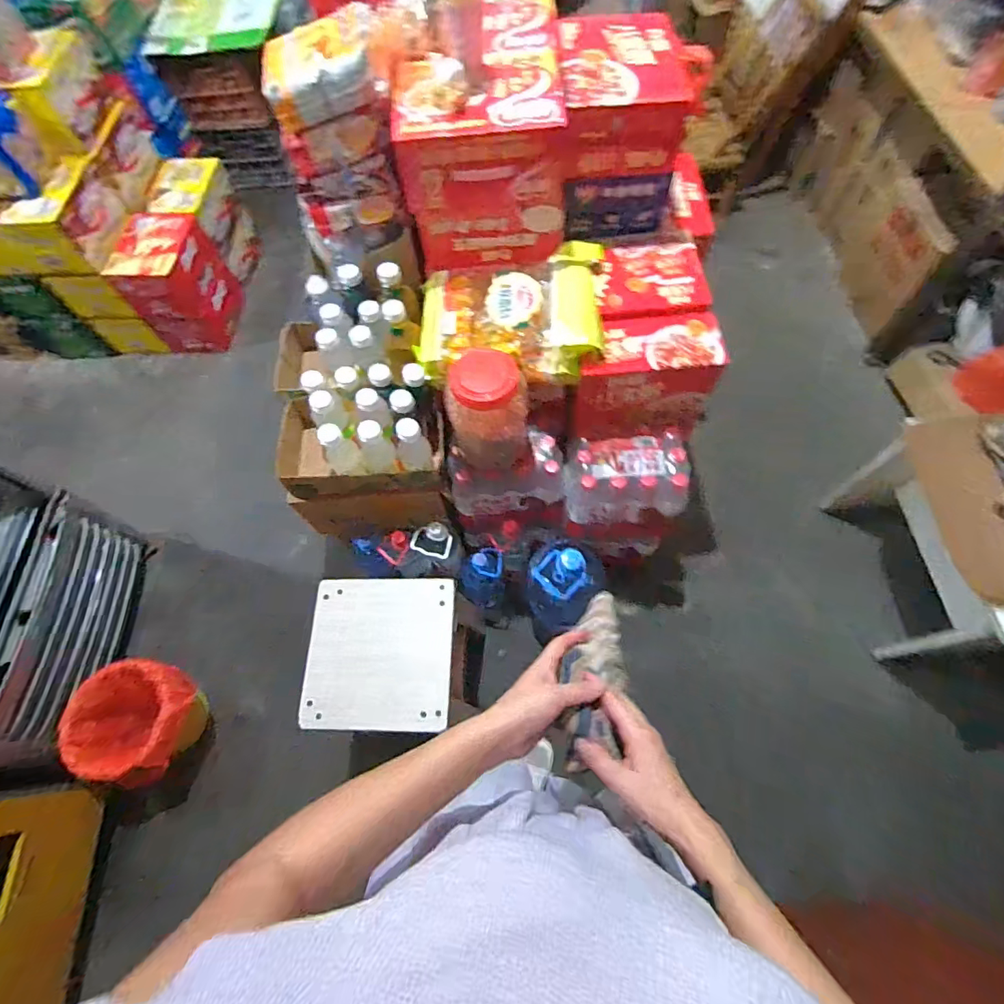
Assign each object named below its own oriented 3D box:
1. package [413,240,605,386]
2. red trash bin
[{"bbox_3d":[0.019,-0.365,0.995,0.352,0.109,0.252,-1,65,3],"label":"package"},{"bbox_3d":[-0.844,0.513,1.195,0.222,0.200,0.245,10,66,8],"label":"red trash bin"}]

